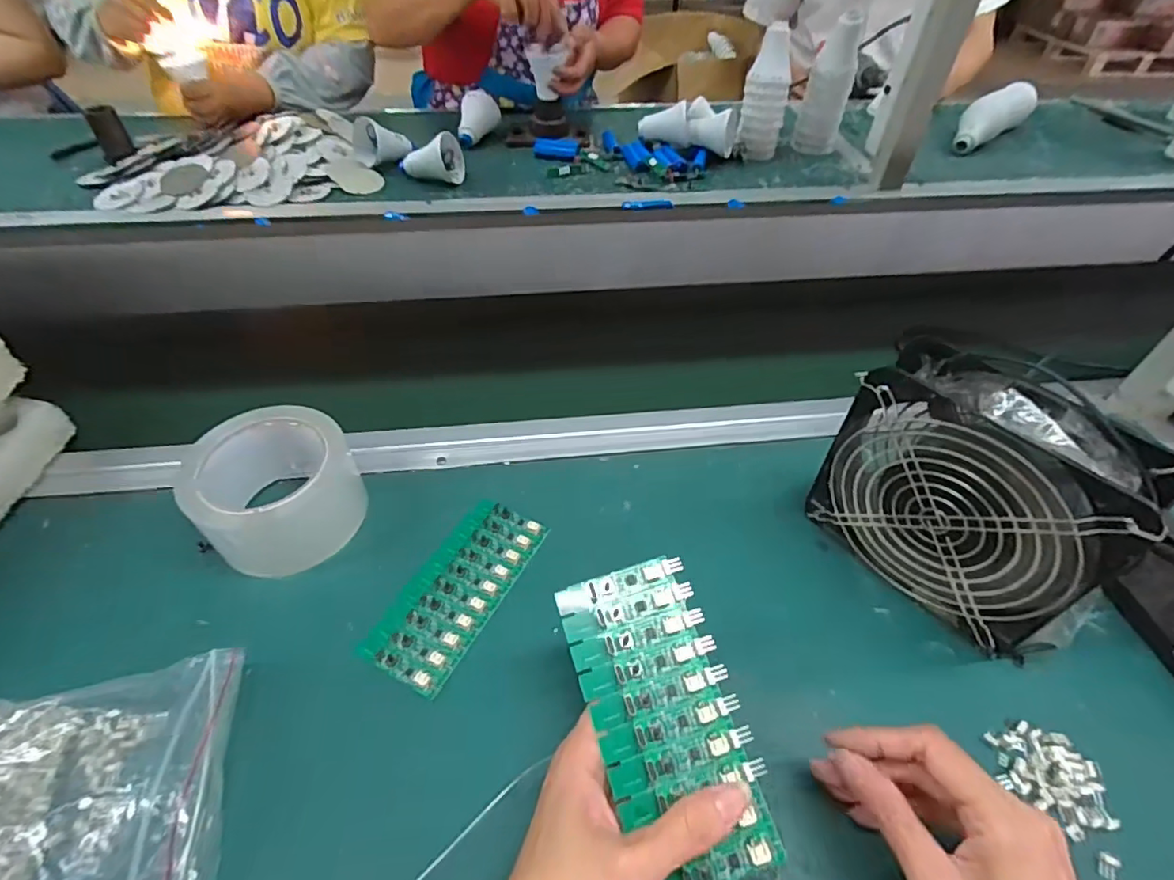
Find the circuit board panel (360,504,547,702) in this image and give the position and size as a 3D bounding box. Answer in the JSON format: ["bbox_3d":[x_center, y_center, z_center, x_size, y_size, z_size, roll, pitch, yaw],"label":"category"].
[{"bbox_3d":[-0.087,0.098,0.383,0.064,0.009,0.134,22,49,18],"label":"circuit board panel"}]

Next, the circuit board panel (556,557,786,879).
[{"bbox_3d":[0.037,0.128,0.267,0.067,0.006,0.138,-16,64,-7],"label":"circuit board panel"}]

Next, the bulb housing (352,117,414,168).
[{"bbox_3d":[-0.311,-0.450,0.850,0.083,0.071,0.076,-12,48,-11],"label":"bulb housing"}]

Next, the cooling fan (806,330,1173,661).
[{"bbox_3d":[0.233,0.036,0.346,0.063,0.153,0.156,-29,53,-25],"label":"cooling fan"}]

